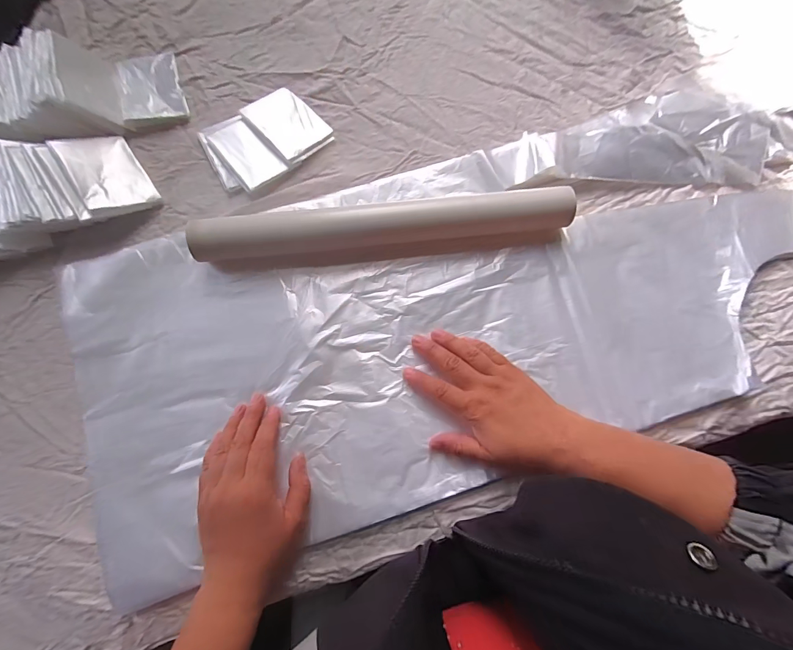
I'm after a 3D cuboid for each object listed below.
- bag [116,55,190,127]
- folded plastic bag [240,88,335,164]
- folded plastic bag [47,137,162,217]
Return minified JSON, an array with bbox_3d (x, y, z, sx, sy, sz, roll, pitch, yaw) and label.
[{"bbox_3d":[-0.273,-0.265,0.408,0.061,0.014,0.089,-17,77,-4],"label":"bag"},{"bbox_3d":[-0.121,-0.224,0.406,0.062,0.012,0.091,-43,81,-9],"label":"folded plastic bag"},{"bbox_3d":[-0.291,-0.153,0.371,0.063,0.009,0.083,-30,86,-31],"label":"folded plastic bag"}]

